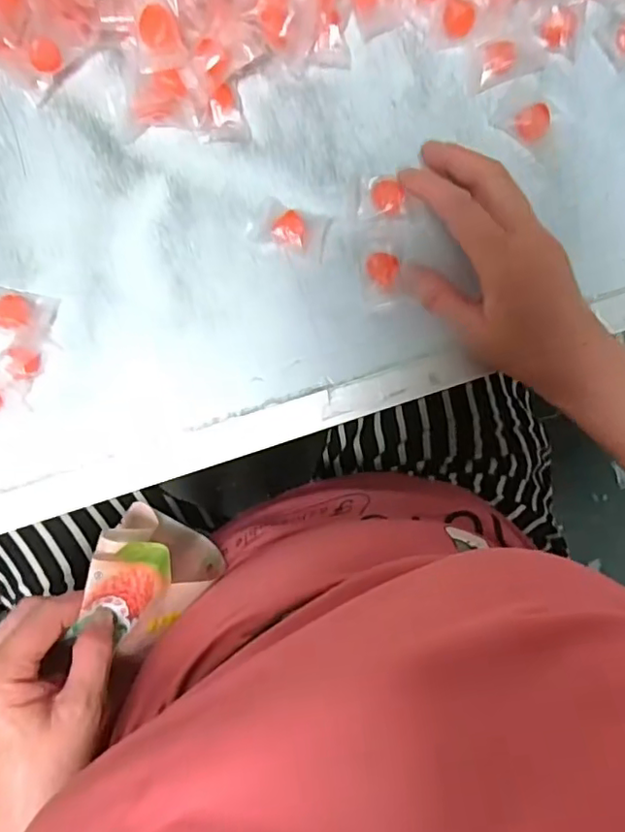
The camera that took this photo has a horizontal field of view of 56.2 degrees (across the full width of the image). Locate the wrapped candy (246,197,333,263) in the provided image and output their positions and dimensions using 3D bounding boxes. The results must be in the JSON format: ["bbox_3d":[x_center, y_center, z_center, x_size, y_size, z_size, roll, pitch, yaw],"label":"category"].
[{"bbox_3d":[-0.016,-0.120,0.374,0.050,0.017,0.033,21,90,-2],"label":"wrapped candy"}]

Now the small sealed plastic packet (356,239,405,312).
[{"bbox_3d":[0.044,-0.091,0.377,0.026,0.017,0.044,-3,90,-2],"label":"small sealed plastic packet"}]

